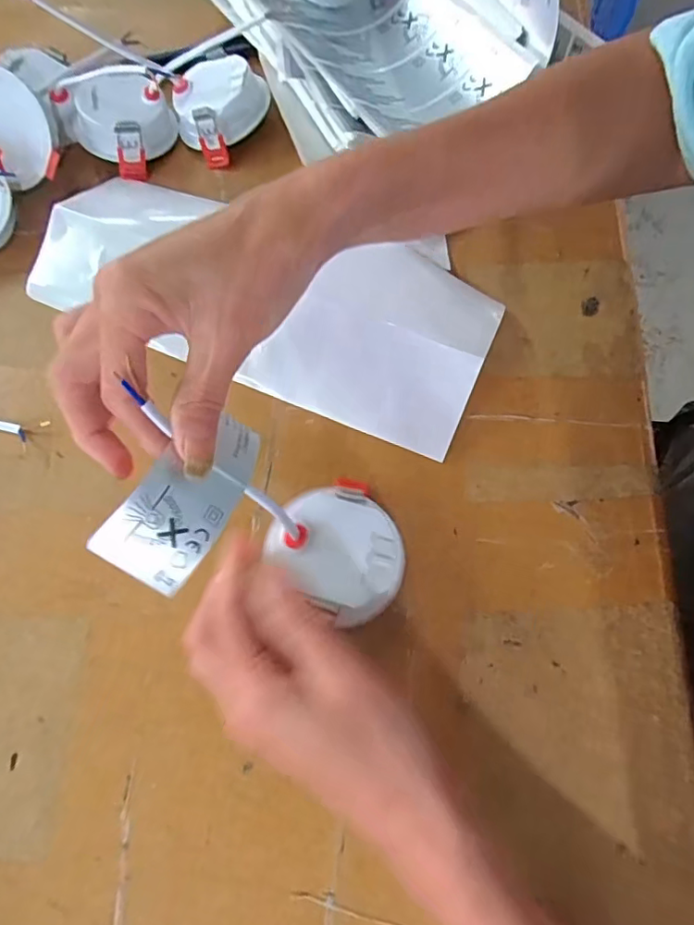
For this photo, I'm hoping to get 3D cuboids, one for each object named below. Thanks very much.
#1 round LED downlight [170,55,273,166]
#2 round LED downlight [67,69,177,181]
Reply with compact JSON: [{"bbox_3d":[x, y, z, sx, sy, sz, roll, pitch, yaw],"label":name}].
[{"bbox_3d":[-0.088,-0.254,0.397,0.066,0.037,0.066,-1,70,2],"label":"round LED downlight"},{"bbox_3d":[-0.159,-0.239,0.392,0.070,0.039,0.069,-13,70,-3],"label":"round LED downlight"}]

